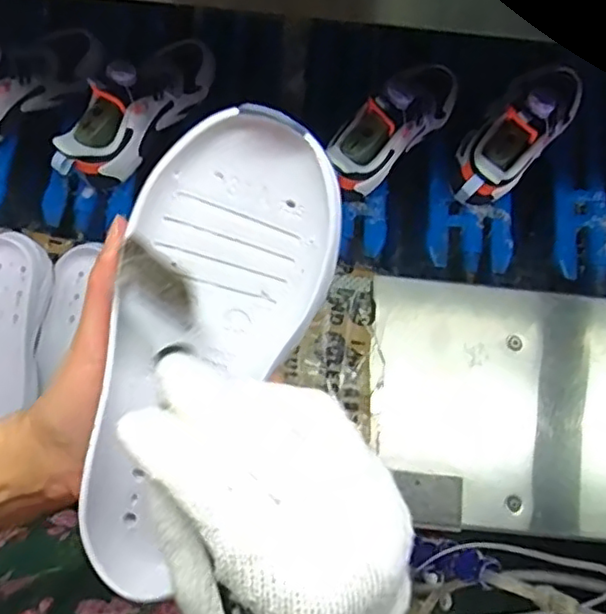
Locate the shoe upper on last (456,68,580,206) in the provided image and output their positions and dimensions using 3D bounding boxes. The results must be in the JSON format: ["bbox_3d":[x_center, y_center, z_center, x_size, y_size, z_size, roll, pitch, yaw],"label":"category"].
[{"bbox_3d":[0.231,-0.196,0.675,0.083,0.106,0.220,38,65,9],"label":"shoe upper on last"}]

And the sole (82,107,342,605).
[{"bbox_3d":[-0.051,0.022,0.268,0.083,0.030,0.206,24,96,6],"label":"sole"}]

